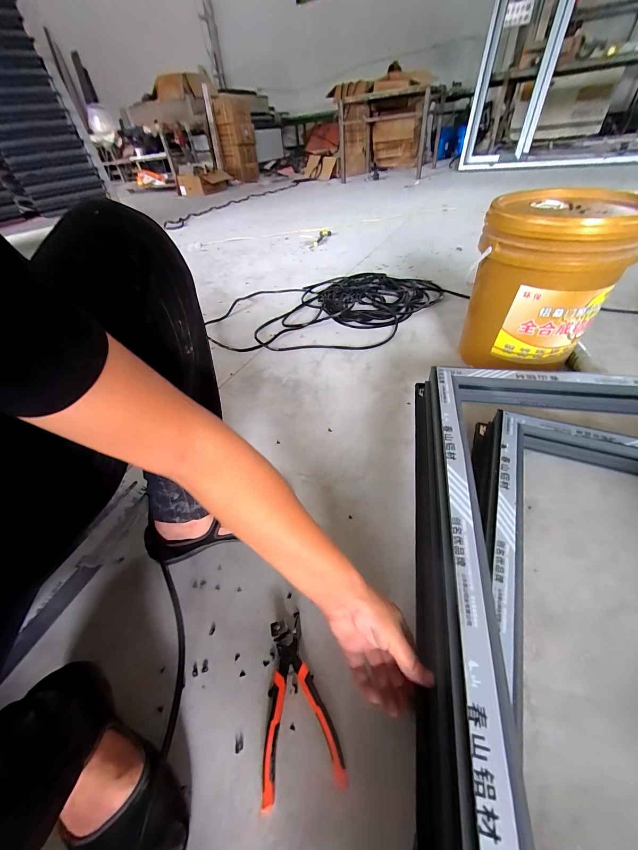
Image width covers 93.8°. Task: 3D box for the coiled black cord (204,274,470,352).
[{"bbox_3d":[0.050,-0.457,1.159,0.985,0.036,0.556,-1,45,7],"label":"coiled black cord"}]

